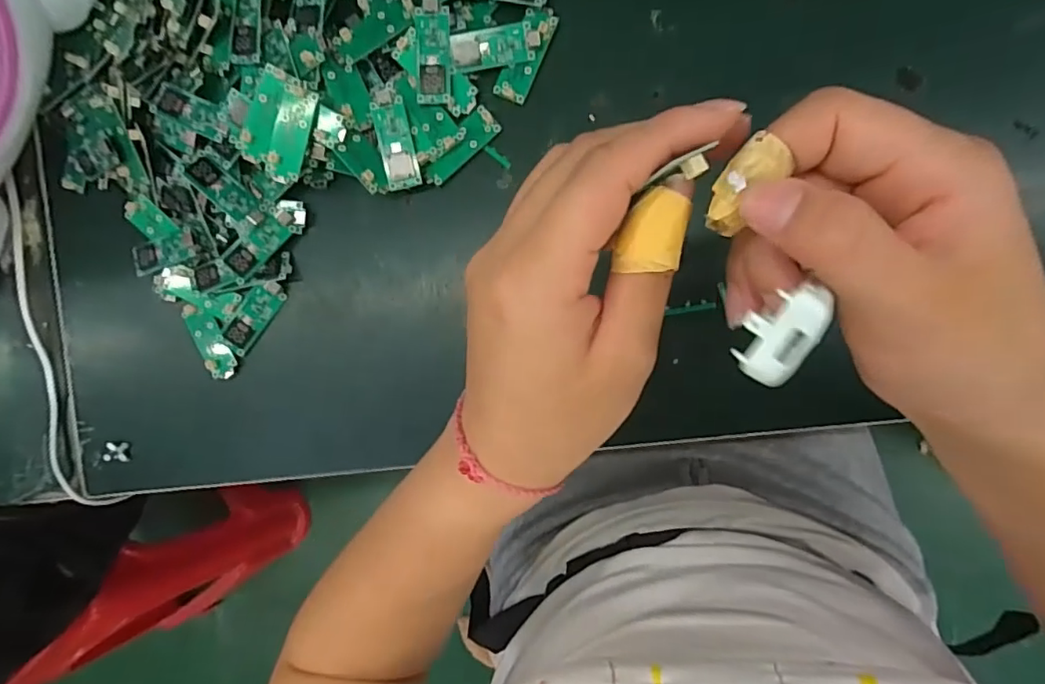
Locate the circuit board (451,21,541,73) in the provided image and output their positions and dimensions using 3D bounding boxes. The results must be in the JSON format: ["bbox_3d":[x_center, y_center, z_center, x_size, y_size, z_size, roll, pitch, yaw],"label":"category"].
[{"bbox_3d":[-0.015,-0.159,0.297,0.048,0.007,0.020,-10,106,-3],"label":"circuit board"}]

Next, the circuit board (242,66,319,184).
[{"bbox_3d":[-0.133,-0.118,0.302,0.034,0.005,0.053,23,99,-2],"label":"circuit board"}]

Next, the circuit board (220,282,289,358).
[{"bbox_3d":[-0.165,-0.016,0.335,0.017,0.006,0.049,40,98,7],"label":"circuit board"}]

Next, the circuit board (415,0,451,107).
[{"bbox_3d":[-0.049,-0.156,0.298,0.019,0.005,0.053,3,102,3],"label":"circuit board"}]

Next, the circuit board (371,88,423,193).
[{"bbox_3d":[-0.070,-0.112,0.306,0.018,0.010,0.052,-11,90,10],"label":"circuit board"}]

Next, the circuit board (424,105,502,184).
[{"bbox_3d":[-0.035,-0.109,0.308,0.049,0.004,0.017,-42,85,9],"label":"circuit board"}]

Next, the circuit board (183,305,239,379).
[{"bbox_3d":[-0.195,-0.001,0.342,0.020,0.004,0.052,-33,86,9],"label":"circuit board"}]

